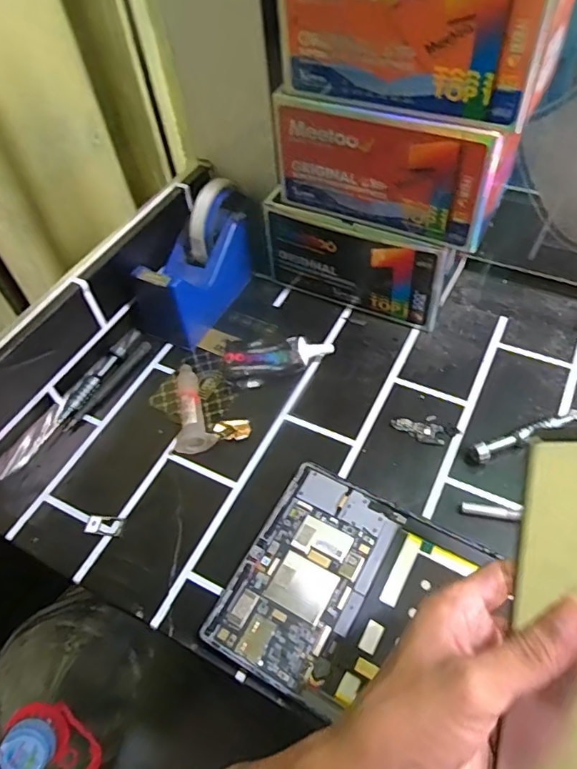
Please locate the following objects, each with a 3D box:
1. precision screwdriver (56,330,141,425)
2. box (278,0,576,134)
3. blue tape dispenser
[{"bbox_3d":[-0.173,-0.010,0.493,0.016,0.014,0.113,20,56,20],"label":"precision screwdriver"},{"bbox_3d":[0.088,-0.247,0.354,0.178,0.097,0.072,20,57,20],"label":"box"},{"bbox_3d":[-0.092,-0.119,0.521,0.068,0.098,0.137,20,56,20],"label":"blue tape dispenser"}]

